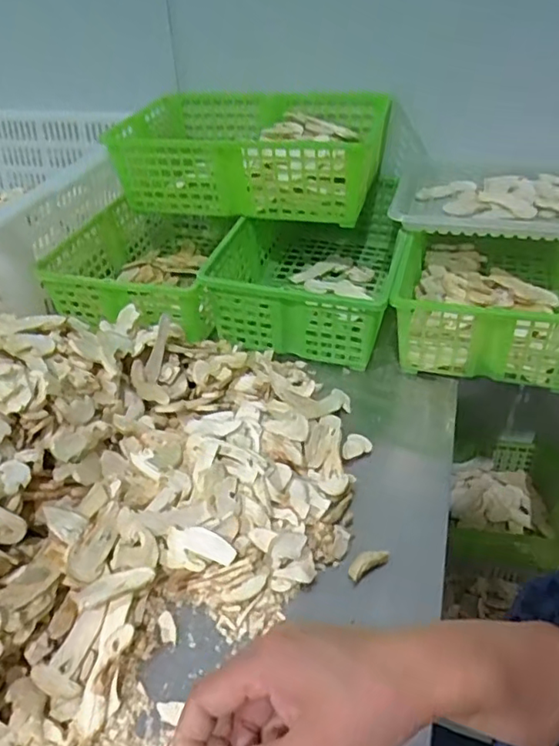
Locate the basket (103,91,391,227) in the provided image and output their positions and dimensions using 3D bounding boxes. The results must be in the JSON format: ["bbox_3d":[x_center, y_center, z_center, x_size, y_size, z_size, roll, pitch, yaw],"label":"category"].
[{"bbox_3d":[-0.035,-0.319,0.821,0.330,0.097,0.269,9,41,14],"label":"basket"}]

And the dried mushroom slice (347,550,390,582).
[{"bbox_3d":[0.073,0.157,0.483,0.038,0.012,0.012,-23,44,-23],"label":"dried mushroom slice"}]

